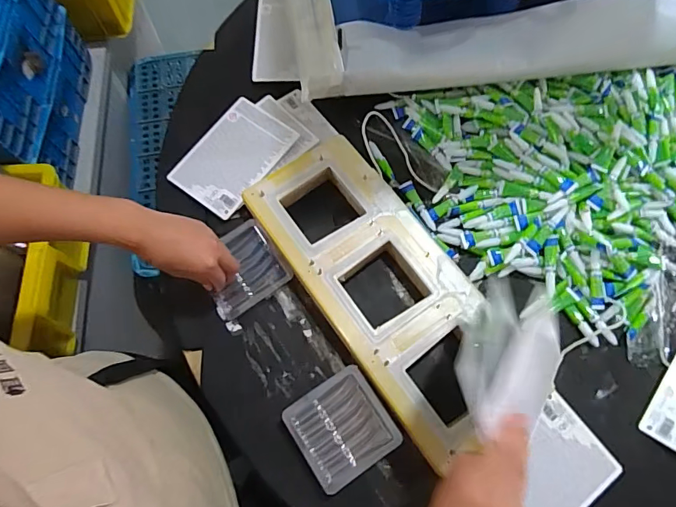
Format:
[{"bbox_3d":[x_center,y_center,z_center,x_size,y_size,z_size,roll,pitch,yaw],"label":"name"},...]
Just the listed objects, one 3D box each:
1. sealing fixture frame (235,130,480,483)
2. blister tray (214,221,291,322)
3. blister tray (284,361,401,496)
[{"bbox_3d":[0.053,0.039,0.568,0.164,0.038,0.413,-33,73,-13],"label":"sealing fixture frame"},{"bbox_3d":[-0.129,0.020,0.589,0.104,0.014,0.103,-33,73,-13],"label":"blister tray"},{"bbox_3d":[0.004,0.204,0.519,0.106,0.028,0.103,-31,73,-12],"label":"blister tray"}]

